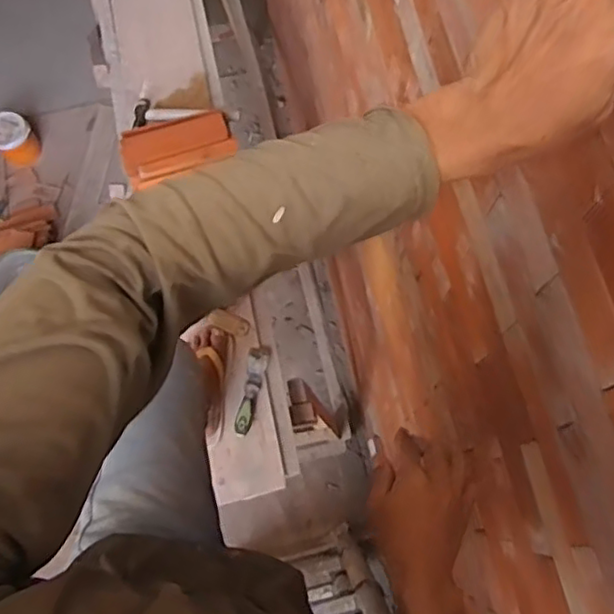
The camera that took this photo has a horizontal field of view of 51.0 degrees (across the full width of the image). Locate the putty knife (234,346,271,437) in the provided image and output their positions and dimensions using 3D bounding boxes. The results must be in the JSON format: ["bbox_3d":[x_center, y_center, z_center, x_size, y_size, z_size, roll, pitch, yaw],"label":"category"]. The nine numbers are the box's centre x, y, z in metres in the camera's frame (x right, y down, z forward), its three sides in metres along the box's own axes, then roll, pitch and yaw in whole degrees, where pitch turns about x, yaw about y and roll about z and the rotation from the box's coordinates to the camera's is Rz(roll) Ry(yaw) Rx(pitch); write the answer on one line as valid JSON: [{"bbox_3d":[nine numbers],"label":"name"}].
[{"bbox_3d":[-0.116,0.177,1.361,0.041,0.031,0.191,9,72,3],"label":"putty knife"}]

